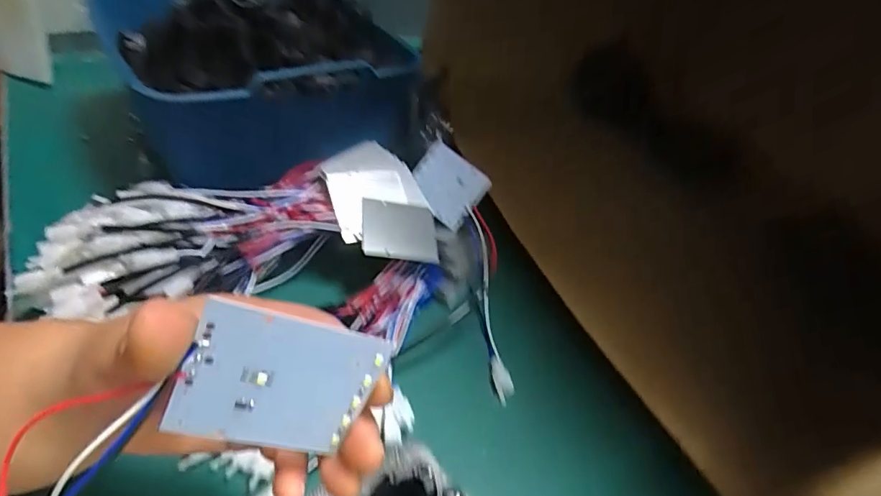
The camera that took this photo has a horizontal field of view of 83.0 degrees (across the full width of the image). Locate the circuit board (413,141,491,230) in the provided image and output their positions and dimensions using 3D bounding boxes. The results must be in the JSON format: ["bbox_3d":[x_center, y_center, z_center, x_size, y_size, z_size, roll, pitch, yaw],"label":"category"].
[{"bbox_3d":[0.005,-0.065,0.506,0.074,0.062,0.011,40,7,13],"label":"circuit board"}]

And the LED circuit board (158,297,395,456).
[{"bbox_3d":[-0.061,0.052,0.189,0.066,0.060,0.004,19,20,-24],"label":"LED circuit board"}]

